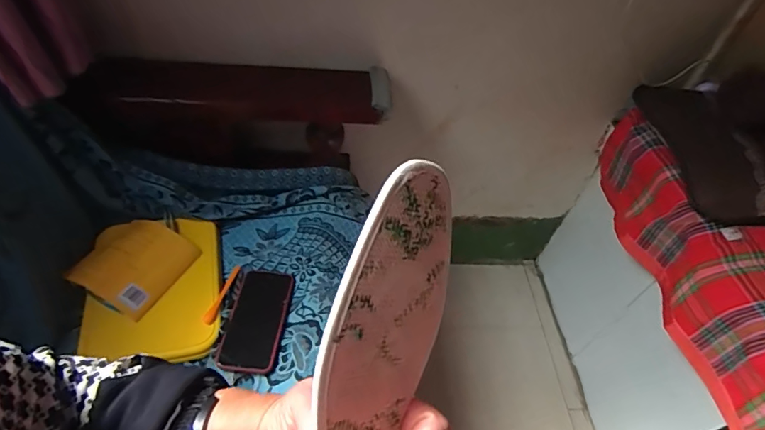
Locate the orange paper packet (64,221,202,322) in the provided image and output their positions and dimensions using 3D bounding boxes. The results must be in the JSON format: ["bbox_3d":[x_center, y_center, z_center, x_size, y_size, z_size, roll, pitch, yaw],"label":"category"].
[{"bbox_3d":[-0.377,0.066,0.692,0.147,0.033,0.142,24,50,9],"label":"orange paper packet"}]

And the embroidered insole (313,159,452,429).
[{"bbox_3d":[-0.008,0.092,0.221,0.006,0.233,0.071,17,6,43],"label":"embroidered insole"}]

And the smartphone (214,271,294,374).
[{"bbox_3d":[-0.186,0.150,0.684,0.089,0.013,0.162,-2,47,6],"label":"smartphone"}]

